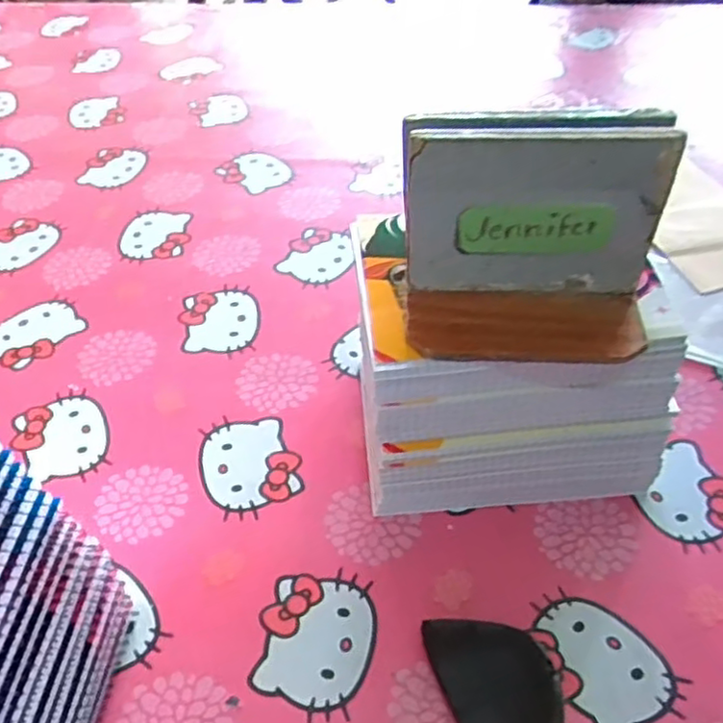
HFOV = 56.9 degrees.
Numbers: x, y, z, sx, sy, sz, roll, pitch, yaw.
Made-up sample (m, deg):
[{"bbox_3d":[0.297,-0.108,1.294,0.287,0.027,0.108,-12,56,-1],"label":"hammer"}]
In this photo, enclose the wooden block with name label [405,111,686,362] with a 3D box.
[{"bbox_3d":[0.101,-0.069,0.396,0.147,0.129,0.075,0,49,3],"label":"wooden block with name label"}]

